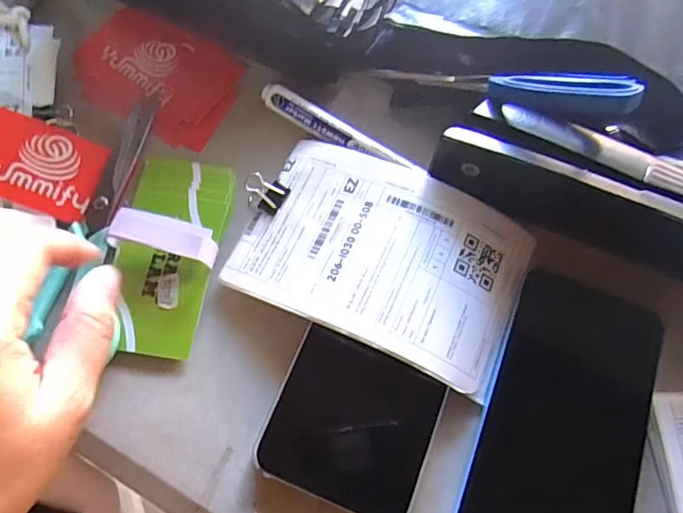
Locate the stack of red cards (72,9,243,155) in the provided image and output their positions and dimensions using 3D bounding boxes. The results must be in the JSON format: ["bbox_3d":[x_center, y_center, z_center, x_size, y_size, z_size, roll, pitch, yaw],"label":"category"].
[{"bbox_3d":[-0.118,-0.116,0.315,0.105,0.009,0.076,25,72,7],"label":"stack of red cards"}]

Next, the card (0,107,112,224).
[{"bbox_3d":[-0.173,-0.053,0.276,0.073,0.004,0.049,20,71,-11],"label":"card"}]

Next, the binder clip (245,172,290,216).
[{"bbox_3d":[-0.043,-0.035,0.283,0.023,0.017,0.020,31,73,9],"label":"binder clip"}]

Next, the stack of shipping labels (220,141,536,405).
[{"bbox_3d":[0.024,-0.003,0.266,0.147,0.016,0.103,24,72,7],"label":"stack of shipping labels"}]

